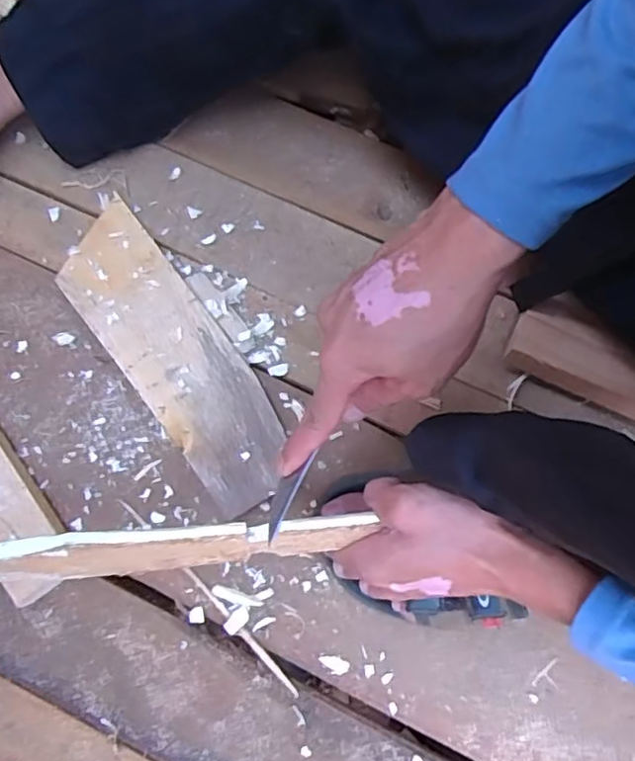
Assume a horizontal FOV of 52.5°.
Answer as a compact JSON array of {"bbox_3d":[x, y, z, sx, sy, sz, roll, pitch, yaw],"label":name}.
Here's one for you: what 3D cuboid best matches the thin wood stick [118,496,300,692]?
[{"bbox_3d":[-0.085,0.163,0.493,0.007,0.006,0.196,-43,79,-10],"label":"thin wood stick"}]

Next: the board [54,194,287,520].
[{"bbox_3d":[-0.117,-0.023,0.528,0.082,0.021,0.274,-37,78,-8],"label":"board"}]

